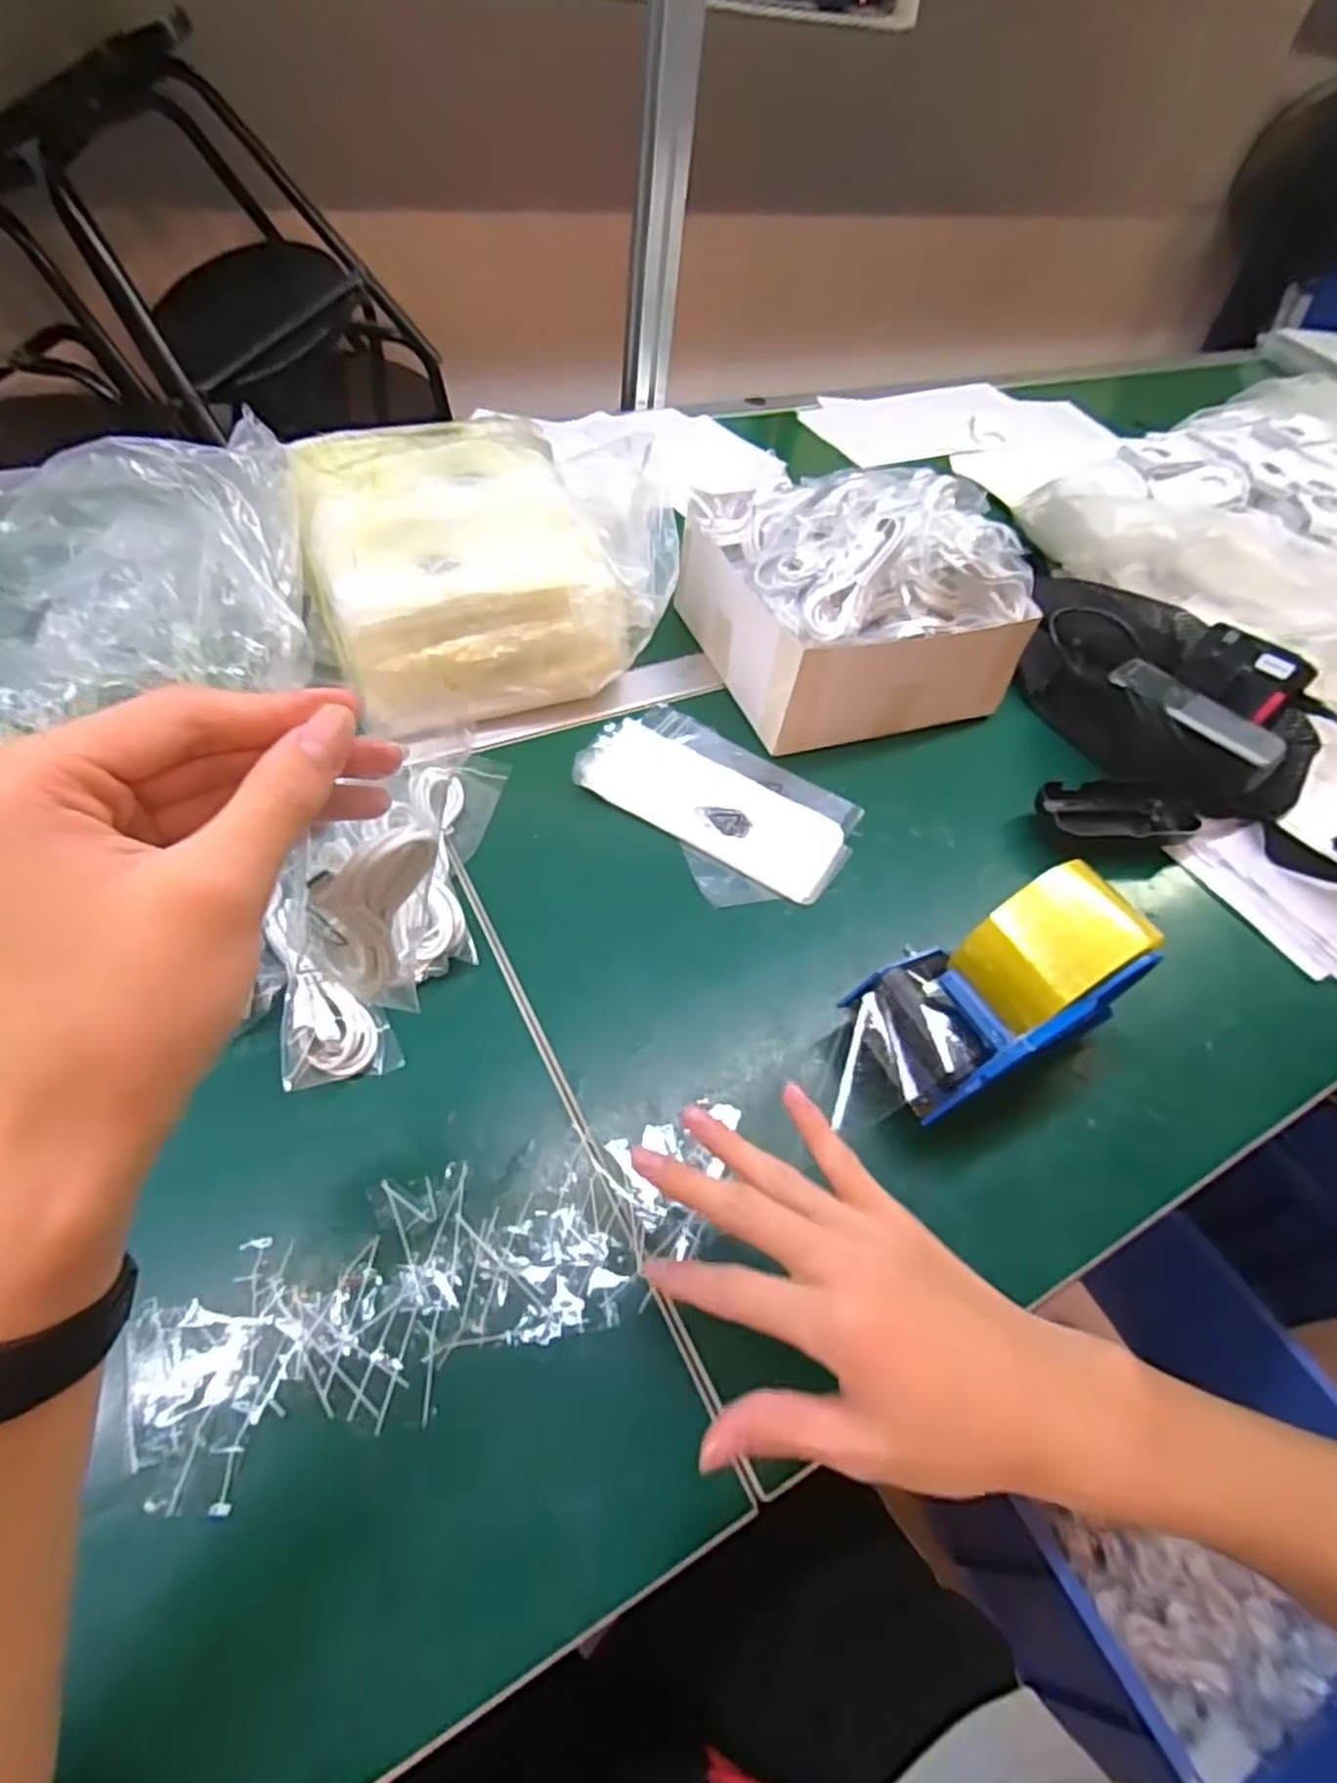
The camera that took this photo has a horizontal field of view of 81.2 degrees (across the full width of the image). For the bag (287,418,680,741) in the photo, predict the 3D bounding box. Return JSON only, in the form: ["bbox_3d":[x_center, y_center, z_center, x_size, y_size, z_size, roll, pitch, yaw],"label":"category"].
[{"bbox_3d":[-0.132,-0.243,0.574,0.239,0.128,0.219,-14,56,-18],"label":"bag"}]

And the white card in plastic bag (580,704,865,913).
[{"bbox_3d":[0.032,-0.063,0.530,0.184,0.014,0.126,33,55,17],"label":"white card in plastic bag"}]

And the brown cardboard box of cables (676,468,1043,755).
[{"bbox_3d":[0.141,-0.232,0.592,0.208,0.125,0.197,-13,56,-18],"label":"brown cardboard box of cables"}]

